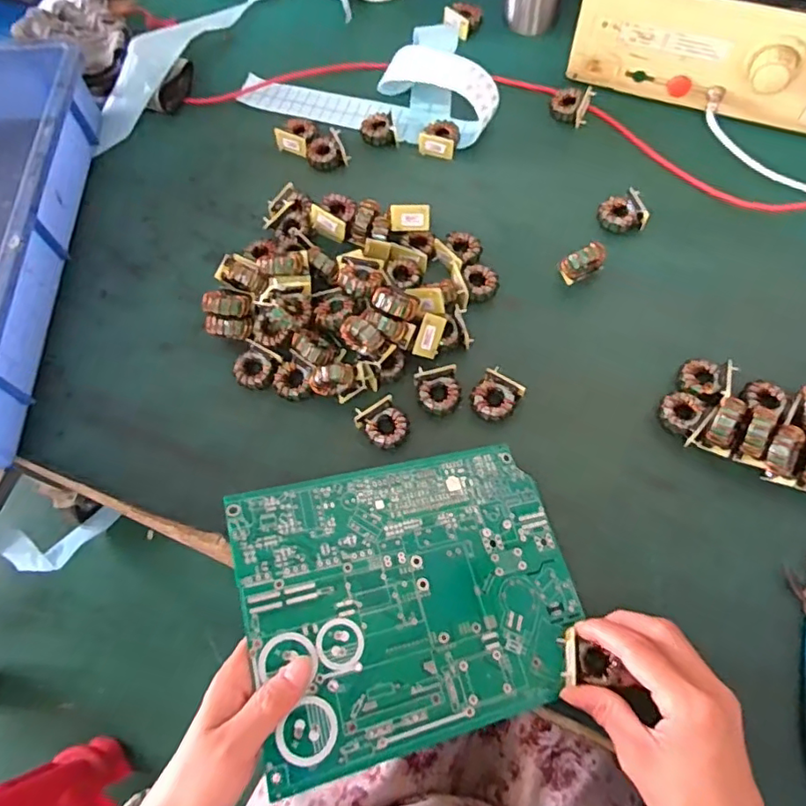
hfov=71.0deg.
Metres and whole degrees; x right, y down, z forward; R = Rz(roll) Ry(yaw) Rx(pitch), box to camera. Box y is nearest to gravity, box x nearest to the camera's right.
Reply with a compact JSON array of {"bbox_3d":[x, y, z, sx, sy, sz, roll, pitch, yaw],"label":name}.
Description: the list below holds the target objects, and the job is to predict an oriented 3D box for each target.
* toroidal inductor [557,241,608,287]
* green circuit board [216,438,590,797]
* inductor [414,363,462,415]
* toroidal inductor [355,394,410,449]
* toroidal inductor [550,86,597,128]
[{"bbox_3d":[0.159,-0.122,0.498,0.042,0.039,0.016,-17,67,-5],"label":"toroidal inductor"},{"bbox_3d":[0.010,0.126,0.380,0.220,0.004,0.175,-9,66,-18],"label":"green circuit board"},{"bbox_3d":[0.030,-0.008,0.465,0.035,0.024,0.040,-8,66,-1],"label":"inductor"},{"bbox_3d":[-0.015,0.016,0.454,0.035,0.017,0.038,-42,71,-14],"label":"toroidal inductor"},{"bbox_3d":[0.173,-0.308,0.583,0.040,0.018,0.035,19,69,11],"label":"toroidal inductor"}]

